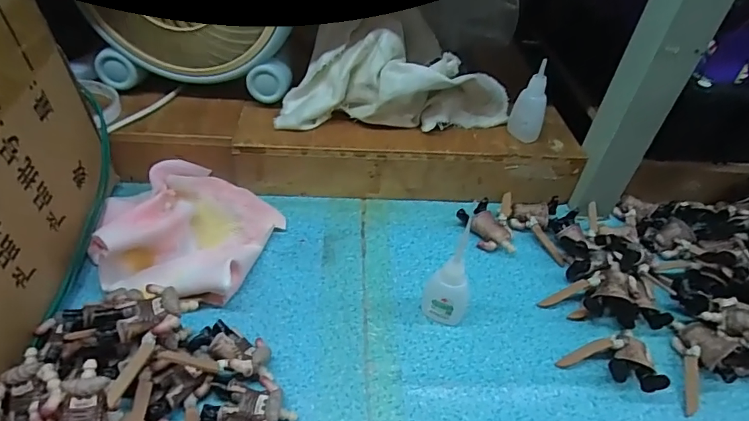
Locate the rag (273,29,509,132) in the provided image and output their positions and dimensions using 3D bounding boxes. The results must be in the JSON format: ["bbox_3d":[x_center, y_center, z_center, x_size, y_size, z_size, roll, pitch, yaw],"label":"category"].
[{"bbox_3d":[0.024,-0.123,0.461,0.235,0.072,0.062,2,43,-5],"label":"rag"}]

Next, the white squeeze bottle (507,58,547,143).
[{"bbox_3d":[0.154,-0.103,0.456,0.031,0.076,0.025,17,44,11],"label":"white squeeze bottle"}]

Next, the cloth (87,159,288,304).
[{"bbox_3d":[-0.160,0.004,0.401,0.139,0.060,0.146,9,43,3],"label":"cloth"}]

